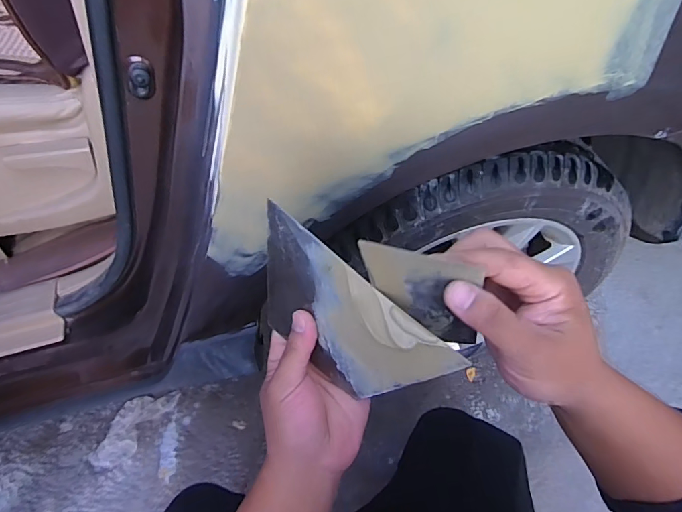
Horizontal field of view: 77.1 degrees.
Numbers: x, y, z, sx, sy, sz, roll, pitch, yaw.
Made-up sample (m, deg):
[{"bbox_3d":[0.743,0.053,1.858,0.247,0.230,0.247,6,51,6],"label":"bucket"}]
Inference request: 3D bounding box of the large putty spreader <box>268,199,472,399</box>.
[{"bbox_3d":[-0.004,0.052,0.329,0.166,0.105,0.011,39,41,15],"label":"large putty spreader"}]

